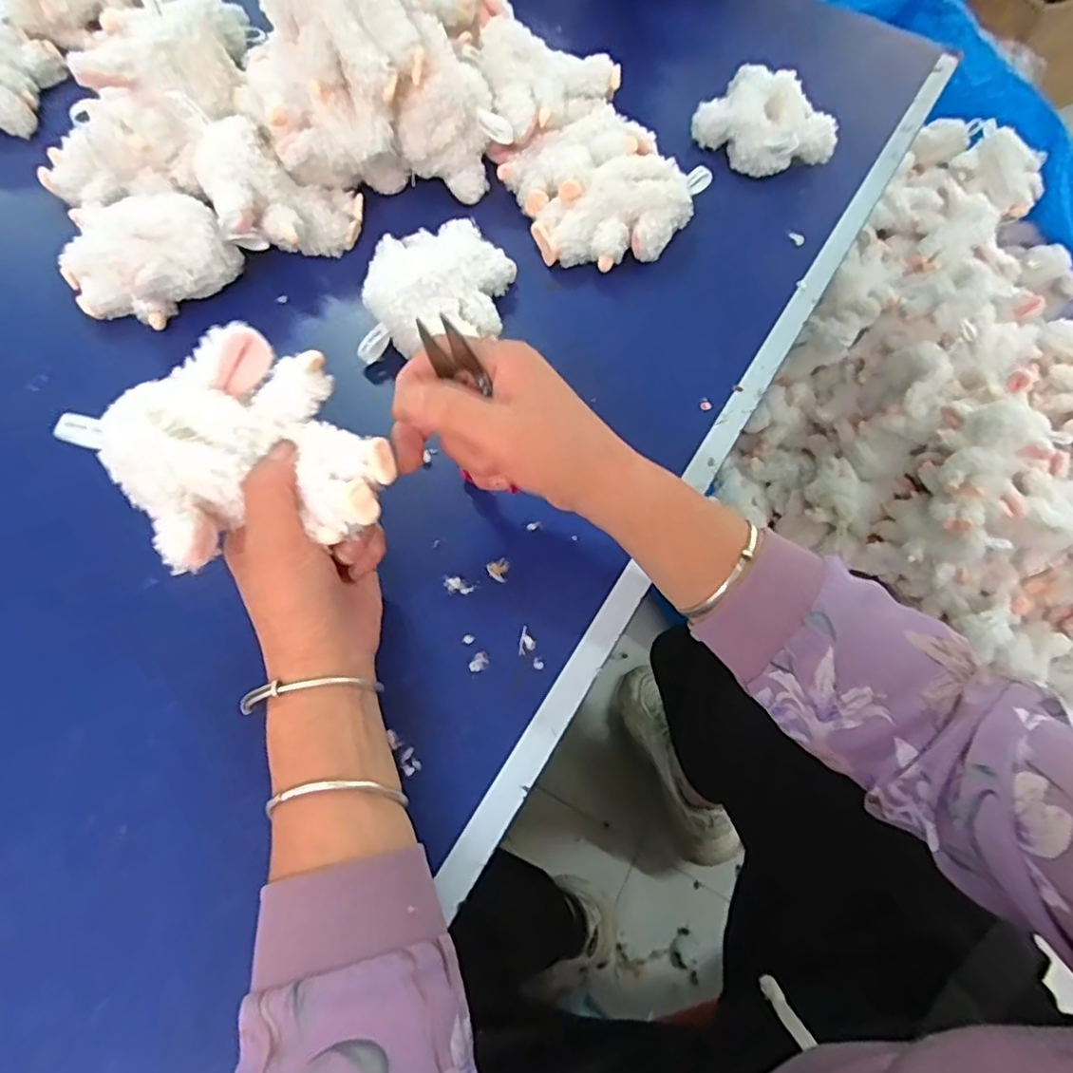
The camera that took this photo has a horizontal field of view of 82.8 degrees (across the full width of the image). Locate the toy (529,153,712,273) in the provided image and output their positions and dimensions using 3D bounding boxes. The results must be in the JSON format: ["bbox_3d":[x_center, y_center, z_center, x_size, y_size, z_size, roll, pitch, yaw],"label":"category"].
[{"bbox_3d":[0.077,-0.258,0.489,0.150,0.053,0.068,-14,67,-9],"label":"toy"}]

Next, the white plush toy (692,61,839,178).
[{"bbox_3d":[0.205,-0.376,0.545,0.085,0.069,0.116,-37,72,-17],"label":"white plush toy"}]

